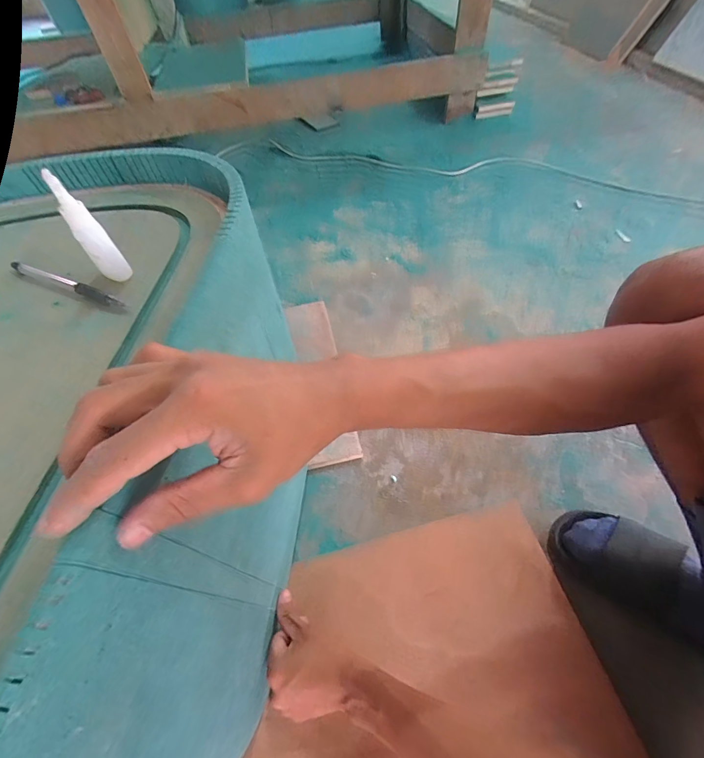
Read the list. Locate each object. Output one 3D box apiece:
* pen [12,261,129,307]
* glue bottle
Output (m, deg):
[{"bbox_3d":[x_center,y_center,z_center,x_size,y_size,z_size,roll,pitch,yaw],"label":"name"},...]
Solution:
[{"bbox_3d":[-0.247,-0.084,0.316,0.138,0.007,0.010,21,59,16],"label":"pen"},{"bbox_3d":[-0.204,-0.114,0.286,0.021,0.081,0.018,-34,61,-20],"label":"glue bottle"}]

